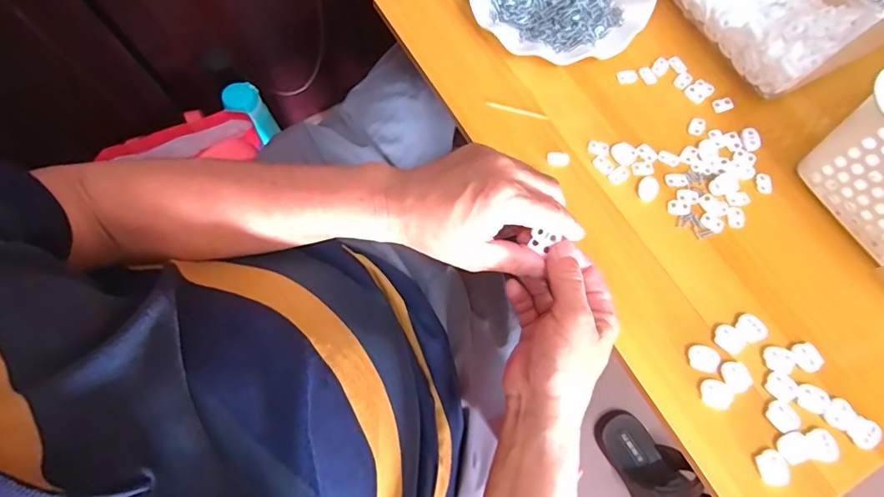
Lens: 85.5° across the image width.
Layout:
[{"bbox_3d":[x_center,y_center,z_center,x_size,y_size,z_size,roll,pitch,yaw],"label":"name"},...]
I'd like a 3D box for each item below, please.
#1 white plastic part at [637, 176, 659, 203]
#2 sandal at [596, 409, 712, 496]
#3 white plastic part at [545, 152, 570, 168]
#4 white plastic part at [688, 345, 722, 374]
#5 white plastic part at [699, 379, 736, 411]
[{"bbox_3d":[0.187,-0.054,0.432,0.017,0.004,0.025,23,73,8],"label":"white plastic part"},{"bbox_3d":[0.356,0.381,0.763,0.104,0.066,0.252,-29,73,-9],"label":"sandal"},{"bbox_3d":[0.108,-0.084,0.444,0.021,0.004,0.015,8,71,3],"label":"white plastic part"},{"bbox_3d":[0.207,0.088,0.378,0.023,0.005,0.020,18,72,7],"label":"white plastic part"},{"bbox_3d":[0.213,0.113,0.368,0.024,0.004,0.021,17,72,6],"label":"white plastic part"}]

